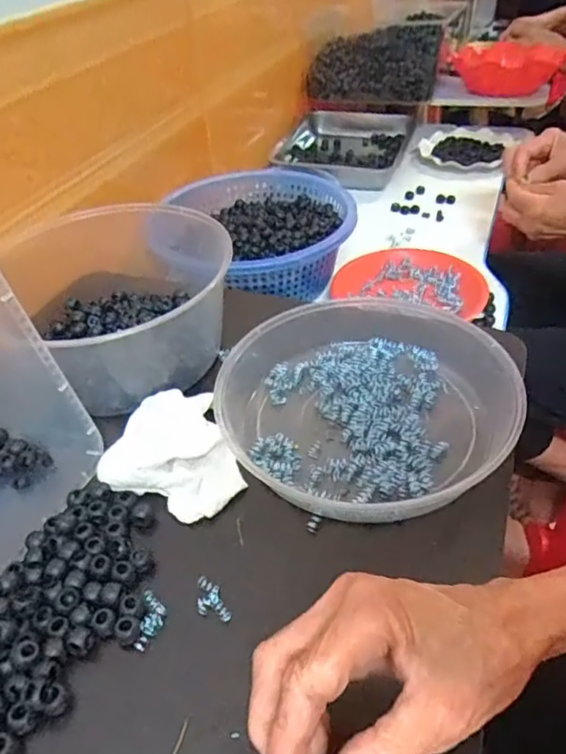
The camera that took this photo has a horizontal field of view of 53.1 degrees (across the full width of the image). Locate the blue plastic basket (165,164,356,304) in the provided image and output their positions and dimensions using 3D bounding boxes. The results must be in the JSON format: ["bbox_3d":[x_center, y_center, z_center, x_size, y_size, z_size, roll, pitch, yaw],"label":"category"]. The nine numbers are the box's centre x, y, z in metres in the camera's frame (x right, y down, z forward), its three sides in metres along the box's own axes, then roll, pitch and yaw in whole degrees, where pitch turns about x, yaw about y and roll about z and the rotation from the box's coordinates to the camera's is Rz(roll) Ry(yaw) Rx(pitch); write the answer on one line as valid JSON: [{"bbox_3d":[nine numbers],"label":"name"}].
[{"bbox_3d":[-0.027,-0.192,0.757,0.233,0.098,0.252,-3,41,3],"label":"blue plastic basket"}]

